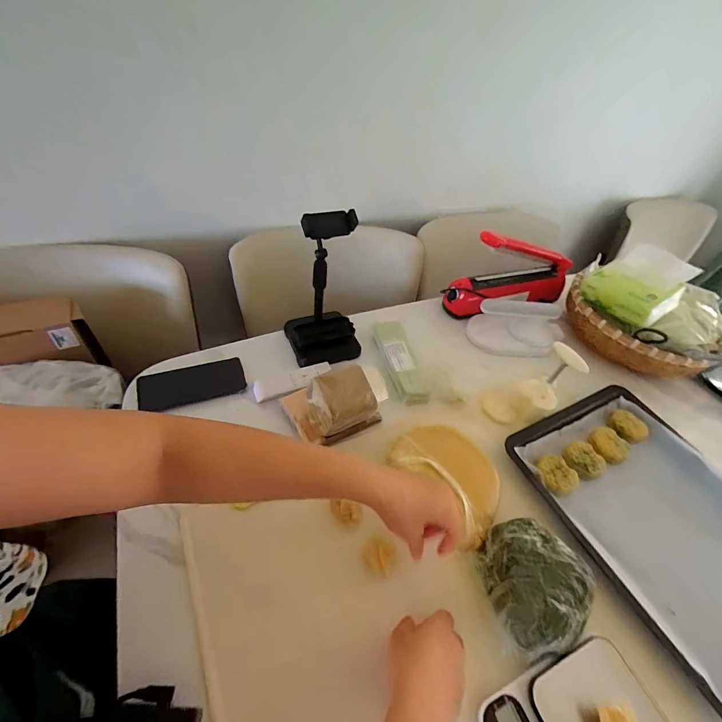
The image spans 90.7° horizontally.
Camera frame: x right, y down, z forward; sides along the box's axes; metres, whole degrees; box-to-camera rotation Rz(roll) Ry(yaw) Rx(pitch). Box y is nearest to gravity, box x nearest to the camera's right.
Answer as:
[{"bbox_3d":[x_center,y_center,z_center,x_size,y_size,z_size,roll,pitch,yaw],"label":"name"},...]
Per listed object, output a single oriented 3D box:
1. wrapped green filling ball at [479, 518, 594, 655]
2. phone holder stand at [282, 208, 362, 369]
[{"bbox_3d":[0.205,0.251,0.418,0.124,0.059,0.113,4,48,-5],"label":"wrapped green filling ball"},{"bbox_3d":[-0.059,-0.113,0.597,0.134,0.241,0.118,-1,49,-10],"label":"phone holder stand"}]

